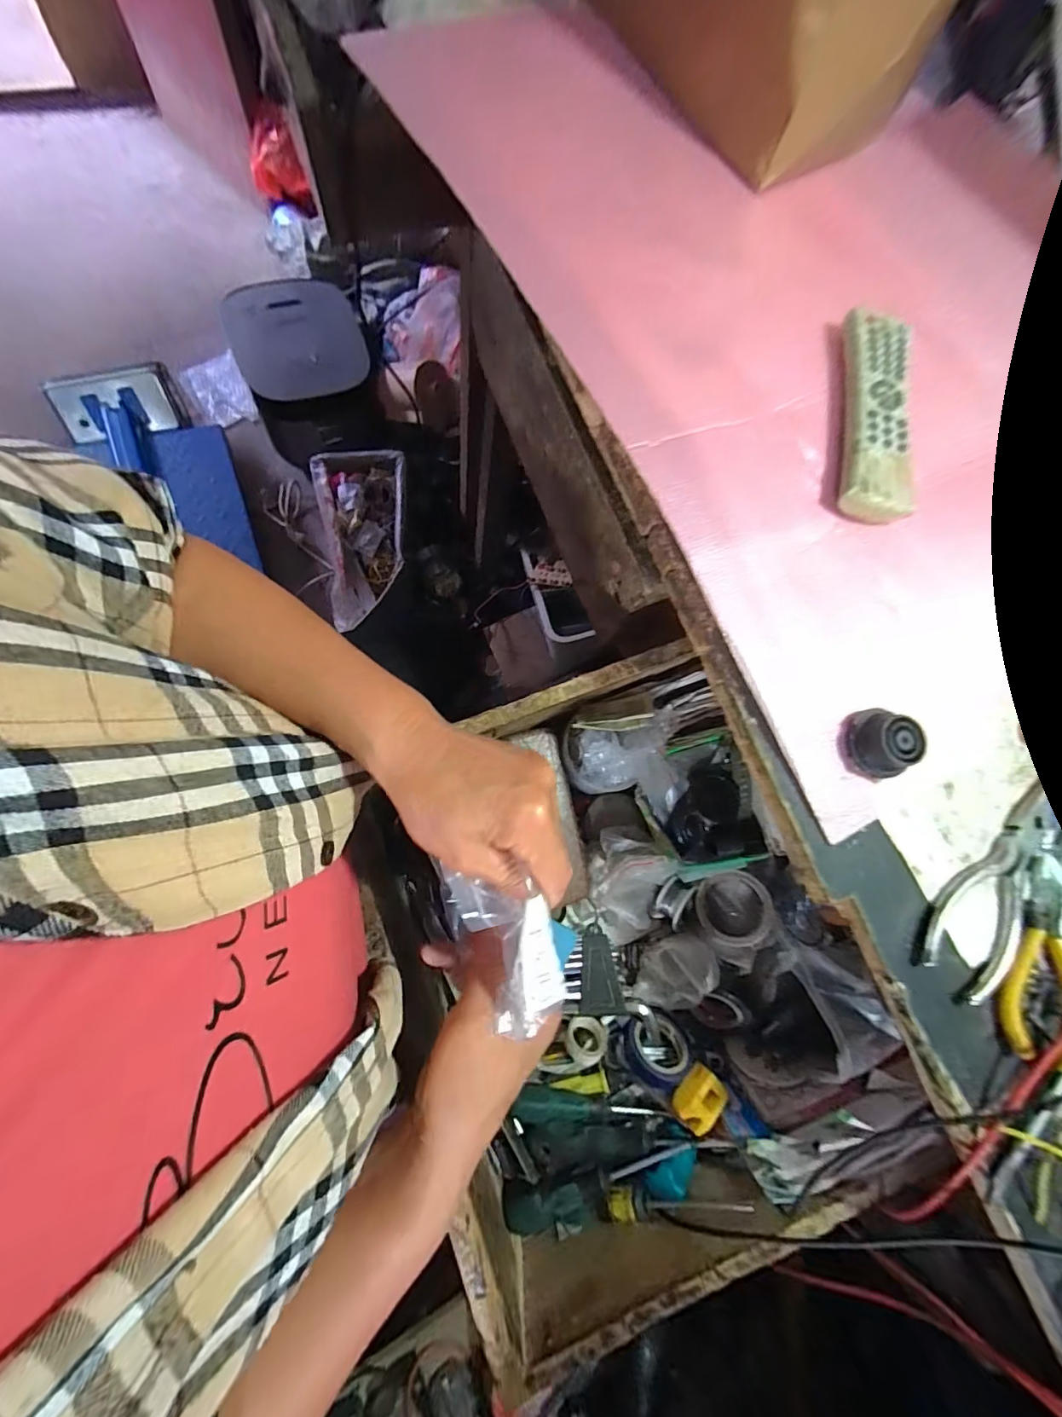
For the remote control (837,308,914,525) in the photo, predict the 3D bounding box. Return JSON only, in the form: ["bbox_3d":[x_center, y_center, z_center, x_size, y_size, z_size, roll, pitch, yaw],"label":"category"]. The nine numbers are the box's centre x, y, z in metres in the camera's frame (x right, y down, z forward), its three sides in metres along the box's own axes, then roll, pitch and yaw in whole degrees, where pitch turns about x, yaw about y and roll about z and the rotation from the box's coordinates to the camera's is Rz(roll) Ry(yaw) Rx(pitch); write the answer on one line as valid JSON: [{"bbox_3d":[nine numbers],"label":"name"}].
[{"bbox_3d":[0.238,-0.202,0.336,0.048,0.018,0.151,11,78,-6],"label":"remote control"}]

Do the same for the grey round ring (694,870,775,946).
[{"bbox_3d":[0.172,0.169,0.415,0.061,0.013,0.057,-5,63,10],"label":"grey round ring"}]

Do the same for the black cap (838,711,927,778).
[{"bbox_3d":[0.200,0.020,0.284,0.034,0.026,0.038,-7,81,-10],"label":"black cap"}]

